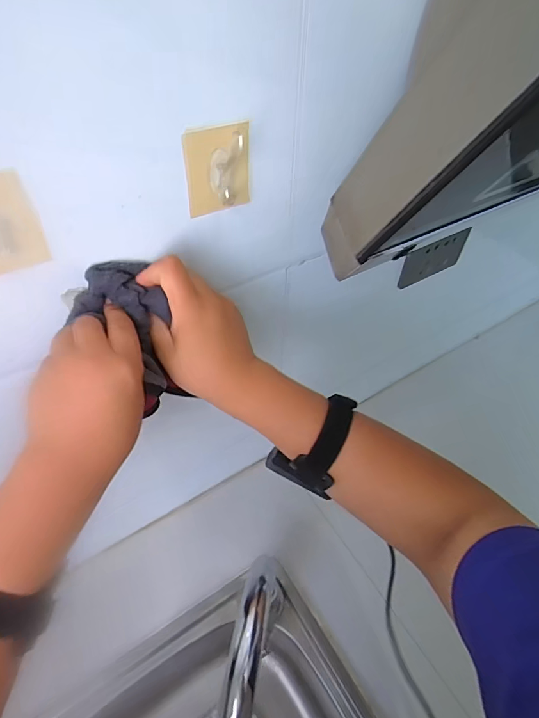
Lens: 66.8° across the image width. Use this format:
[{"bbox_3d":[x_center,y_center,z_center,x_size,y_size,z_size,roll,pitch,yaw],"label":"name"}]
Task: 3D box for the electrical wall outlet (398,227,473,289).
[{"bbox_3d":[0.240,-0.146,0.594,0.114,0.062,0.012,-24,54,-20],"label":"electrical wall outlet"}]

